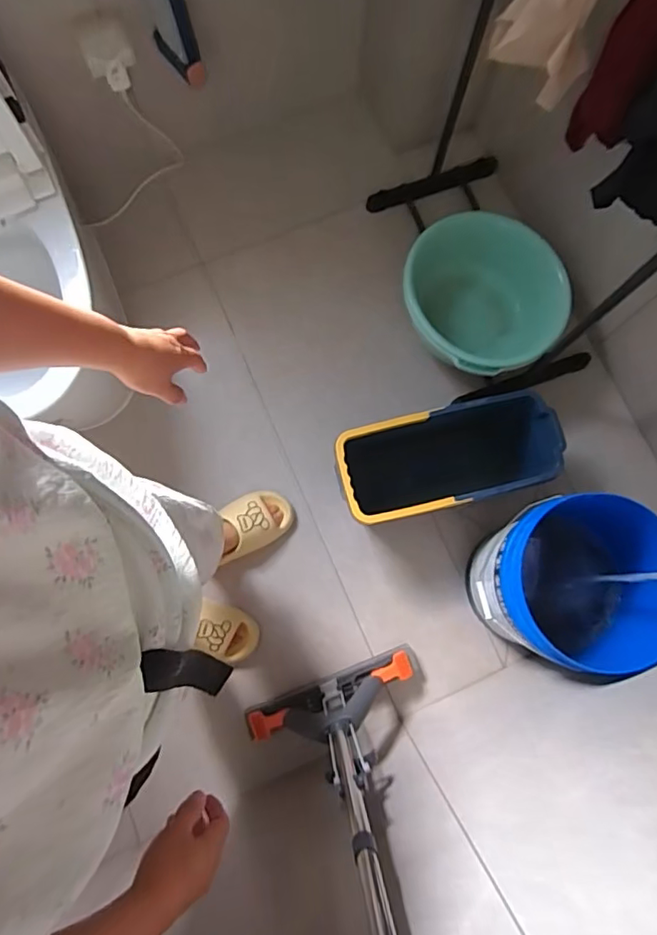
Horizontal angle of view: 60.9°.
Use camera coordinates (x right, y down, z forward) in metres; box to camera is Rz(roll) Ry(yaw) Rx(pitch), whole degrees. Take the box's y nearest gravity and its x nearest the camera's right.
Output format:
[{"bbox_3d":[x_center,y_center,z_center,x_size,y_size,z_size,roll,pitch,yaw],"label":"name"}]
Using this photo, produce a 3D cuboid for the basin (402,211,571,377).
[{"bbox_3d":[0.374,-0.368,1.342,0.371,0.214,0.364,0,77,-1],"label":"basin"}]

